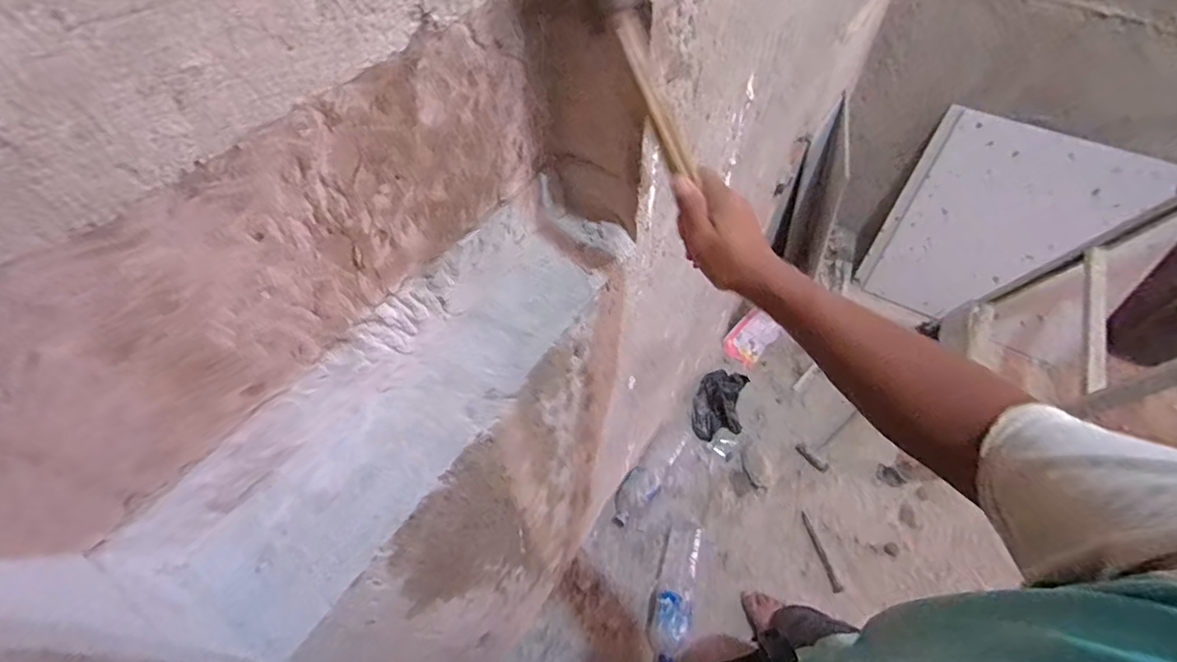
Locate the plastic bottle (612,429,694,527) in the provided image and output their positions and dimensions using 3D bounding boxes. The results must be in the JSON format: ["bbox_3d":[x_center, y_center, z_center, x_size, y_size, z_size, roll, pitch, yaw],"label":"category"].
[{"bbox_3d":[0.177,0.384,1.405,0.324,0.065,0.083,-37,63,-23],"label":"plastic bottle"}]

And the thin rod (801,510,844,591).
[{"bbox_3d":[0.591,0.561,1.348,0.024,0.012,0.195,-12,56,-8],"label":"thin rod"}]

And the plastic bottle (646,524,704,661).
[{"bbox_3d":[0.205,0.605,1.232,0.096,0.071,0.312,14,56,10],"label":"plastic bottle"}]

